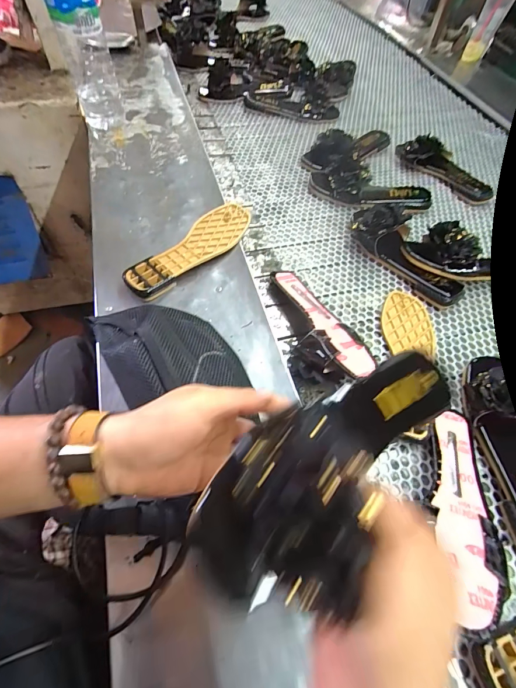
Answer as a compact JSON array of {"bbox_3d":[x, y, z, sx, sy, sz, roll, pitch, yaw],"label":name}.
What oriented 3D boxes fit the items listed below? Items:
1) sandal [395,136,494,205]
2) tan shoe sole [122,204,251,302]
[{"bbox_3d":[0.429,-0.404,0.748,0.075,0.056,0.242,-38,68,-23],"label":"sandal"},{"bbox_3d":[-0.108,-0.160,0.551,0.077,0.022,0.255,32,61,20],"label":"tan shoe sole"}]

